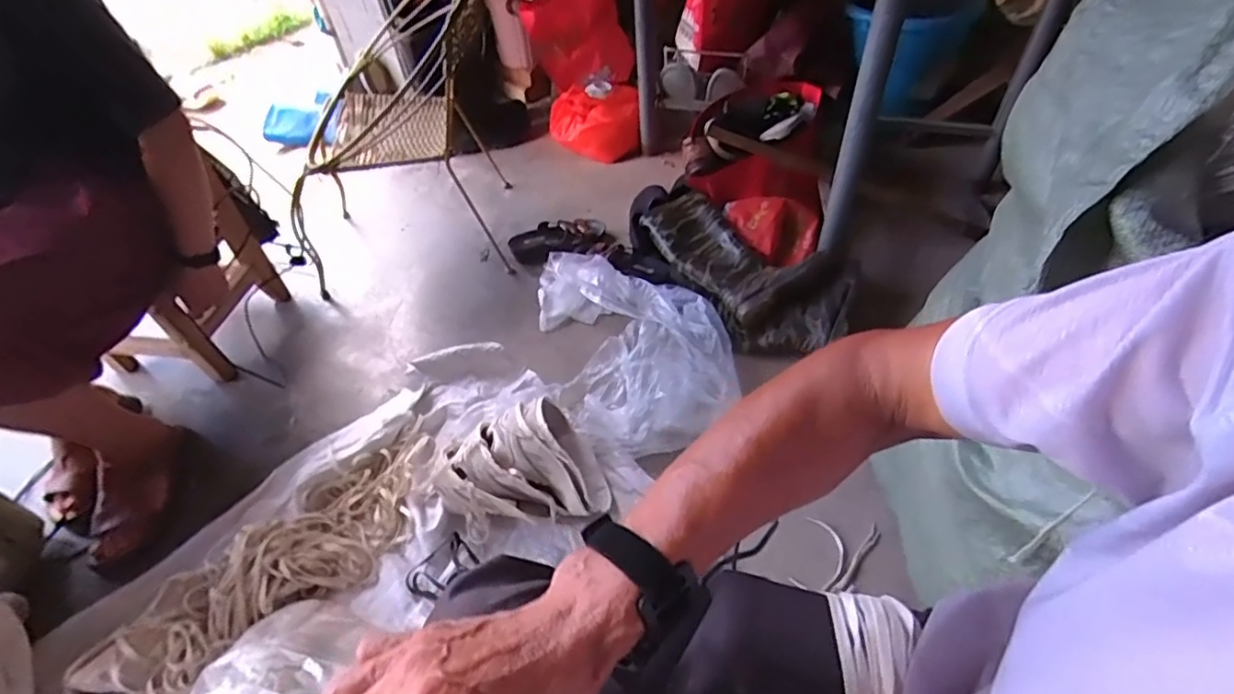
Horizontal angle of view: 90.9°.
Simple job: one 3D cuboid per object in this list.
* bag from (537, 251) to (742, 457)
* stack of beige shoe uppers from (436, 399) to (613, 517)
[{"bbox_3d":[0.032,-0.030,1.236,0.348,0.091,0.527,-16,50,-7],"label":"bag"},{"bbox_3d":[-0.159,0.199,0.982,0.255,0.127,0.191,-21,51,-12],"label":"stack of beige shoe uppers"}]

